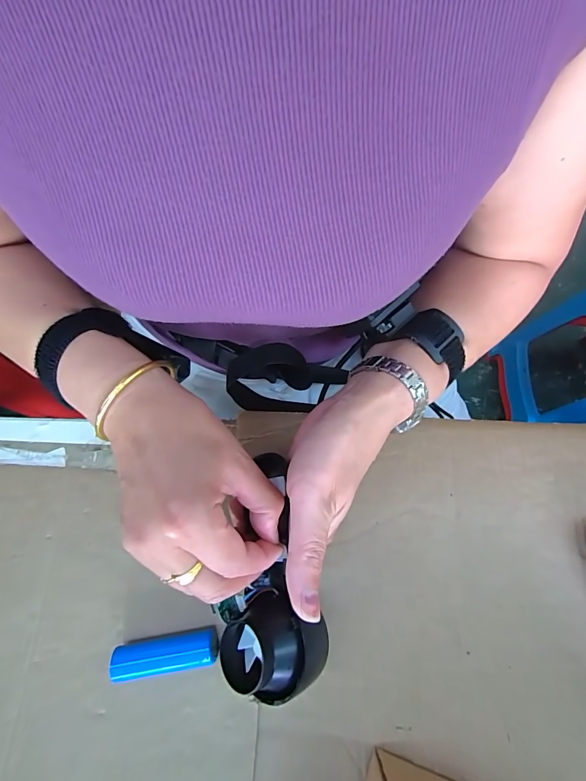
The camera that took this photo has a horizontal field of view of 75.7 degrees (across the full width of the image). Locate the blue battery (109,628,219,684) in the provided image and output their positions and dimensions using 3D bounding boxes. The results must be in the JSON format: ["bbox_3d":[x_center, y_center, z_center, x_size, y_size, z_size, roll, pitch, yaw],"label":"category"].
[{"bbox_3d":[-0.091,0.190,0.274,0.075,0.023,0.021,-9,73,-1],"label":"blue battery"}]

